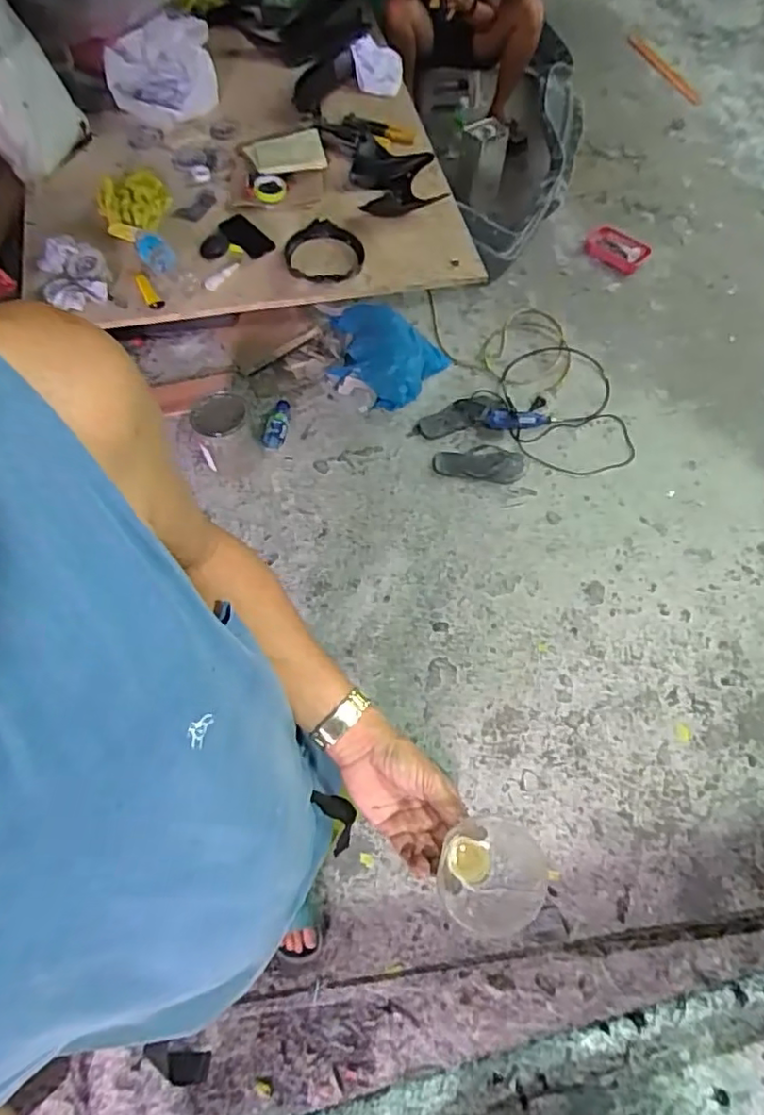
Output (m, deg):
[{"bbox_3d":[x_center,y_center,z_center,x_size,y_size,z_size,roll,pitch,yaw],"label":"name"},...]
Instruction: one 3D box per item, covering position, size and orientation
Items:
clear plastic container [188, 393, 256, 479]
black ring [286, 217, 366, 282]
[{"bbox_3d":[-0.436,-0.336,1.727,0.153,0.199,0.181,-13,63,-8],"label":"clear plastic container"},{"bbox_3d":[-0.148,-0.824,1.640,0.202,0.032,0.241,10,62,4],"label":"black ring"}]

